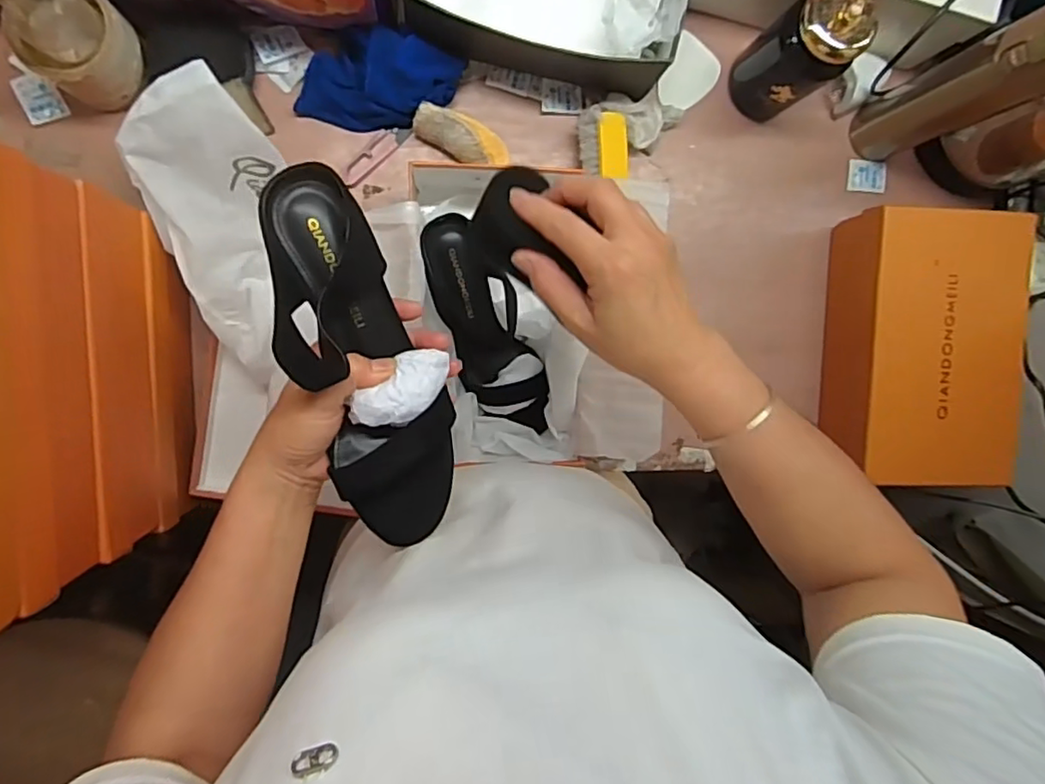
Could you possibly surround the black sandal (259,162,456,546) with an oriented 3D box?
[{"bbox_3d":[-0.101,-0.020,0.378,0.079,0.059,0.237,-18,98,-5],"label":"black sandal"}]

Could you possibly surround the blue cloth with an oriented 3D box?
[{"bbox_3d":[-0.151,-0.311,0.601,0.137,0.061,0.092,14,94,-8],"label":"blue cloth"}]

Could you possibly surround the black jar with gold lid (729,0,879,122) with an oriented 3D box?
[{"bbox_3d":[0.274,-0.331,0.595,0.067,0.165,0.078,-39,99,-1],"label":"black jar with gold lid"}]

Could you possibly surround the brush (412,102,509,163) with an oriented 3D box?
[{"bbox_3d":[-0.061,-0.262,0.626,0.098,0.040,0.040,10,95,-8],"label":"brush"}]

